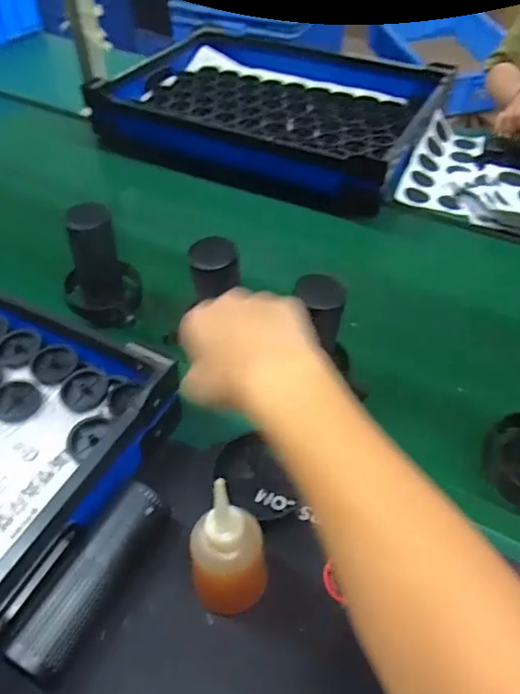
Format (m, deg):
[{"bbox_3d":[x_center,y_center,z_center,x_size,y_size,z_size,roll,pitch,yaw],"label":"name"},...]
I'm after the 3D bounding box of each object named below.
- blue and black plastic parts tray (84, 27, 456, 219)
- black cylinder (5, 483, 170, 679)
[{"bbox_3d":[0.031,-0.515,1.143,0.651,0.119,0.588,18,49,21],"label":"blue and black plastic parts tray"},{"bbox_3d":[-0.142,0.199,0.468,0.048,0.056,0.165,19,50,21],"label":"black cylinder"}]

